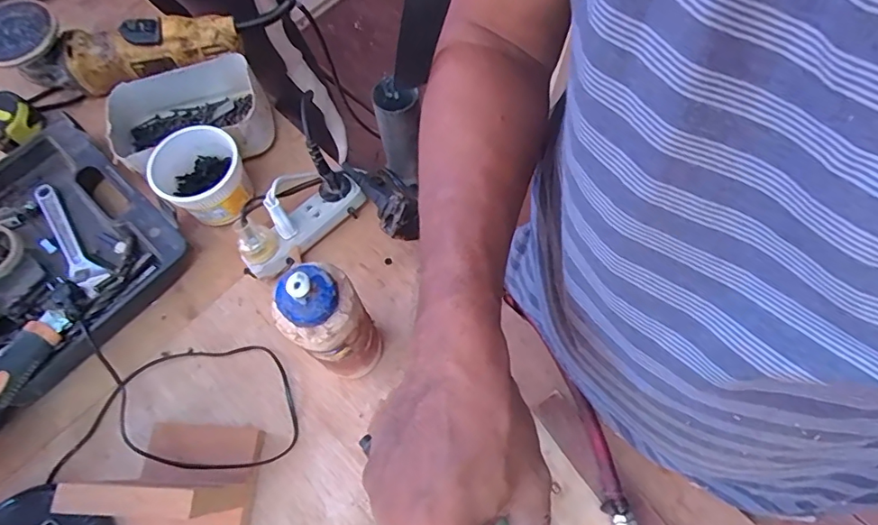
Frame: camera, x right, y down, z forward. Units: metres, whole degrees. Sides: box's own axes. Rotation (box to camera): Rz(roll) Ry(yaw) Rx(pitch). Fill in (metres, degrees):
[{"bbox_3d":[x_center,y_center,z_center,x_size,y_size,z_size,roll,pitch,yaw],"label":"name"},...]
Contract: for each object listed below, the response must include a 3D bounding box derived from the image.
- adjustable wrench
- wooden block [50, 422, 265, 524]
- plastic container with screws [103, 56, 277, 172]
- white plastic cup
[{"bbox_3d":[-0.430,-0.028,0.588,0.036,0.020,0.185,-40,72,-17],"label":"adjustable wrench"},{"bbox_3d":[-0.227,0.187,0.433,0.111,0.123,0.107,4,66,3],"label":"wooden block"},{"bbox_3d":[-0.305,-0.175,0.627,0.189,0.073,0.123,-13,66,-6],"label":"plastic container with screws"},{"bbox_3d":[-0.260,-0.094,0.573,0.089,0.073,0.091,0,65,-1],"label":"white plastic cup"}]

